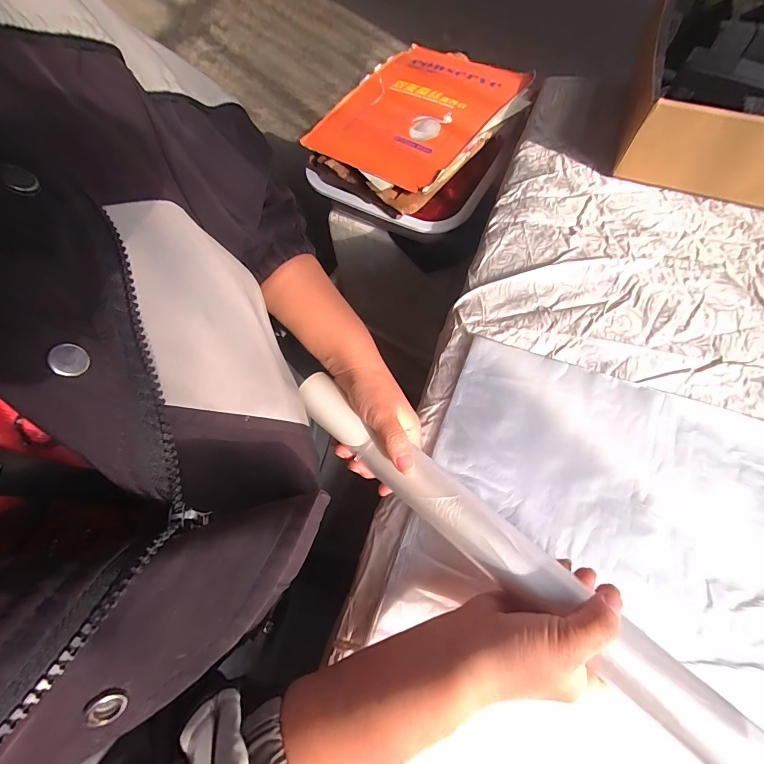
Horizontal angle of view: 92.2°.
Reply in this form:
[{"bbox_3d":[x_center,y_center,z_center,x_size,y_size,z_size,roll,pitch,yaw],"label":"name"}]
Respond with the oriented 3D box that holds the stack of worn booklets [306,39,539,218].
[{"bbox_3d":[0.063,-0.425,0.594,0.270,0.046,0.337,37,74,16],"label":"stack of worn booklets"}]

